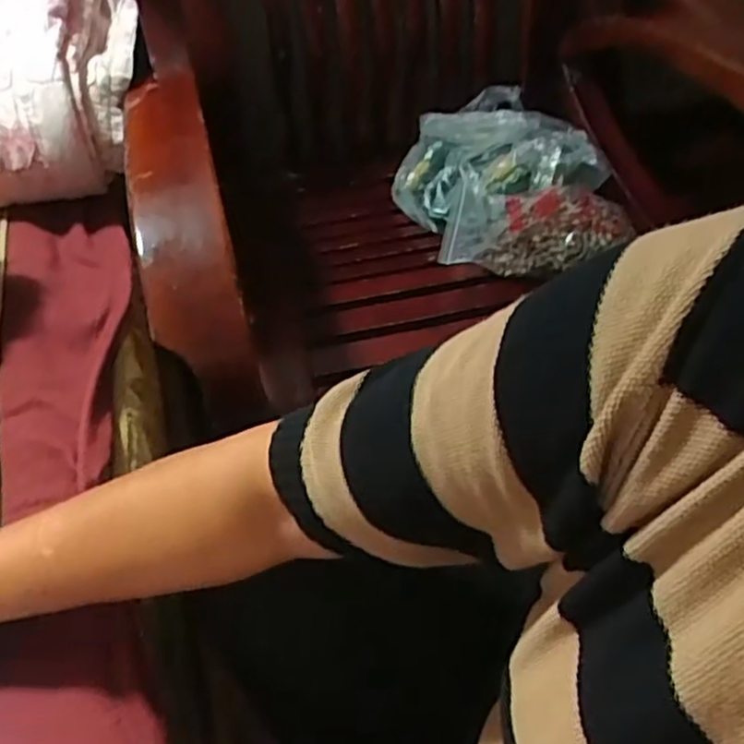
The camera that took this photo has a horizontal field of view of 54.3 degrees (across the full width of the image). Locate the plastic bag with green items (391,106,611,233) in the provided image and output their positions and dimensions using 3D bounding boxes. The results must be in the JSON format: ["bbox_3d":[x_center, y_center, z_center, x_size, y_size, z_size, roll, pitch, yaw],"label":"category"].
[{"bbox_3d":[0.160,-0.286,0.969,0.251,0.102,0.193,-4,51,-4],"label":"plastic bag with green items"}]

